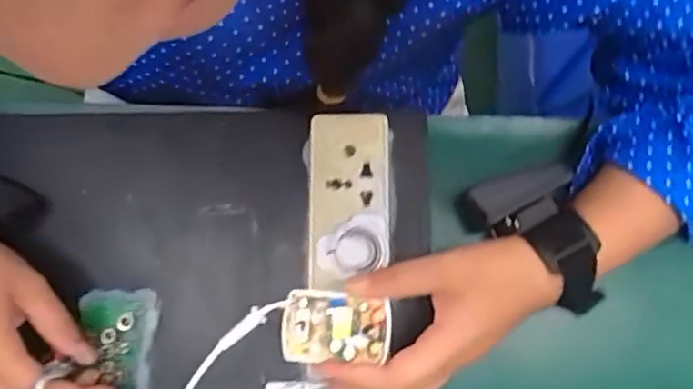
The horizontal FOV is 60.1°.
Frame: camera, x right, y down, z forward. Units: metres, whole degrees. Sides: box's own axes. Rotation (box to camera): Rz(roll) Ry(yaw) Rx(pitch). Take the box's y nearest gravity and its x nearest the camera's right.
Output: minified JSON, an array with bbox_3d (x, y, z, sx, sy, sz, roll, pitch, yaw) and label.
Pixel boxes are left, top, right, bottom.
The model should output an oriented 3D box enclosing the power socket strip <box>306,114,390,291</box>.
[{"bbox_3d":[0.001,0.005,0.399,0.053,0.038,0.114,0,79,2],"label":"power socket strip"}]

